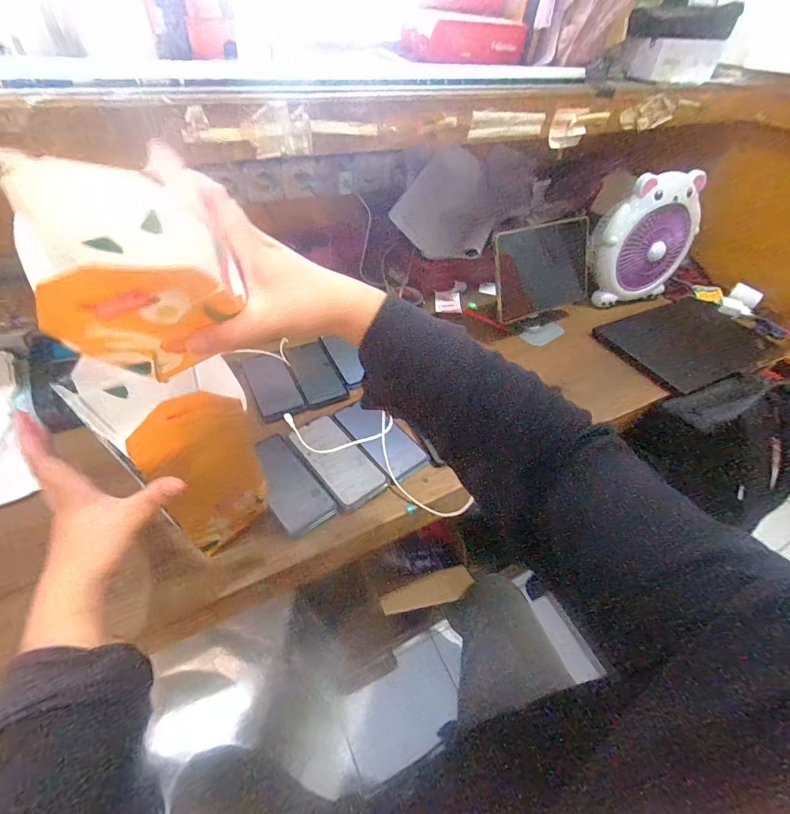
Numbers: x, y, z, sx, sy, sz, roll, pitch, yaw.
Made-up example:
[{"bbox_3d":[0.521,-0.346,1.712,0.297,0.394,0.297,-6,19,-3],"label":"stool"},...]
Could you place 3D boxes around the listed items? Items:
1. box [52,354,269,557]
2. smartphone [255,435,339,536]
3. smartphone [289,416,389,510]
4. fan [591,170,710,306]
[{"bbox_3d":[-0.223,0.049,0.434,0.114,0.255,0.099,34,52,26],"label":"box"},{"bbox_3d":[-0.153,0.105,0.563,0.070,0.006,0.158,-31,62,-26],"label":"smartphone"},{"bbox_3d":[-0.086,0.074,0.596,0.074,0.009,0.161,-28,54,-29],"label":"smartphone"},{"bbox_3d":[0.561,-0.377,0.902,0.204,0.258,0.095,-11,47,-15],"label":"fan"}]

